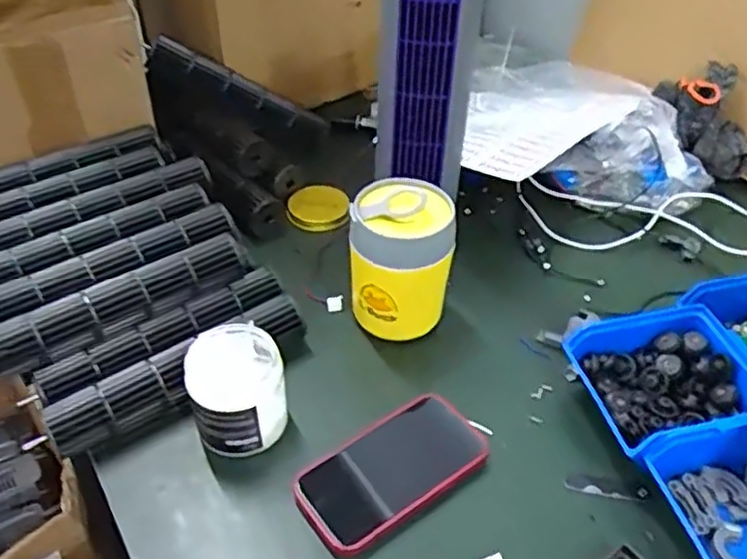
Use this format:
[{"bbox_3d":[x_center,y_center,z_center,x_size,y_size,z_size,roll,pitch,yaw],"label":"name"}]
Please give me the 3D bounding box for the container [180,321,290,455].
[{"bbox_3d":[-0.110,0.092,0.559,0.072,0.081,0.076,1,43,-1],"label":"container"}]

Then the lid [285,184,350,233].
[{"bbox_3d":[-0.064,-0.083,0.787,0.065,0.019,0.072,-29,51,-29],"label":"lid"}]

